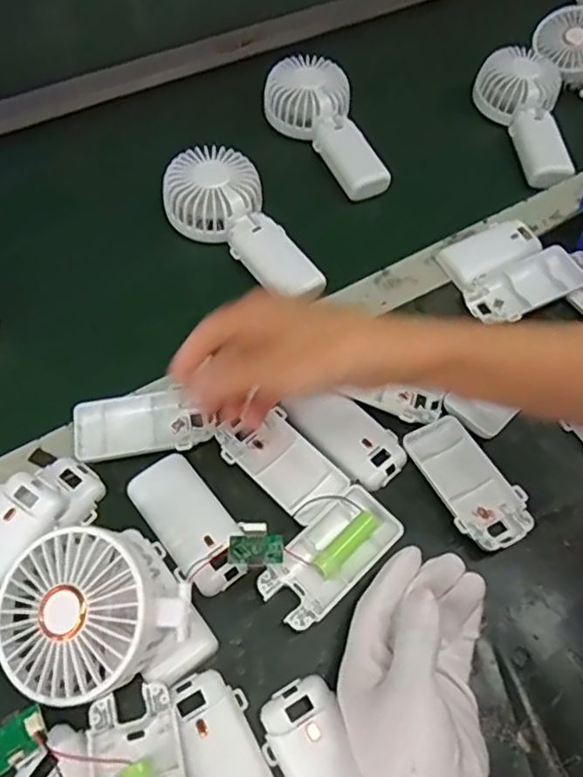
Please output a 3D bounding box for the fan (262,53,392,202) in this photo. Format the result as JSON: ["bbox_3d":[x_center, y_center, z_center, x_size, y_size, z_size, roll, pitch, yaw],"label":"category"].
[{"bbox_3d":[0.043,-0.261,0.629,0.076,0.038,0.169,-27,74,-18],"label":"fan"}]

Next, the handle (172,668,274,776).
[{"bbox_3d":[-0.034,0.197,0.322,0.042,0.017,0.092,-22,60,-15],"label":"handle"}]

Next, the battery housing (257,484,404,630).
[{"bbox_3d":[0.025,0.103,0.382,0.092,0.014,0.044,-38,65,-23],"label":"battery housing"}]

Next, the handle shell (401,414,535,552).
[{"bbox_3d":[0.118,0.063,0.415,0.048,0.016,0.093,-23,60,-16],"label":"handle shell"}]

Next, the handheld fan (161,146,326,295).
[{"bbox_3d":[-0.037,-0.143,0.543,0.087,0.036,0.182,-38,76,-23],"label":"handheld fan"}]

